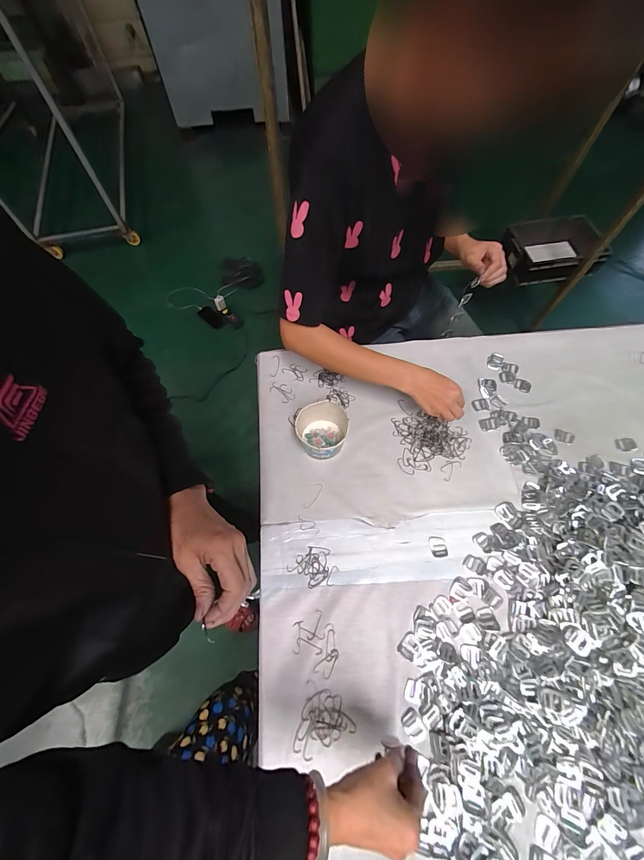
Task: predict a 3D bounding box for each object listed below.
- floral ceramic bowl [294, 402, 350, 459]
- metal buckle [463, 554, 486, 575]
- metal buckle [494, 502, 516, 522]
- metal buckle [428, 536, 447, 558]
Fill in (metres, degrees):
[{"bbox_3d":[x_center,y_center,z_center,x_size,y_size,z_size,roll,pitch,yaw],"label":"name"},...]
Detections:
[{"bbox_3d":[0.004,0.005,0.609,0.090,0.070,0.089,1,65,-1],"label":"floral ceramic bowl"},{"bbox_3d":[0.251,0.220,0.546,0.034,0.004,0.025,26,67,10],"label":"metal buckle"},{"bbox_3d":[0.324,0.141,0.582,0.036,0.004,0.030,-35,71,-16],"label":"metal buckle"},{"bbox_3d":[0.195,0.195,0.557,0.027,0.004,0.034,-9,66,-6],"label":"metal buckle"}]

